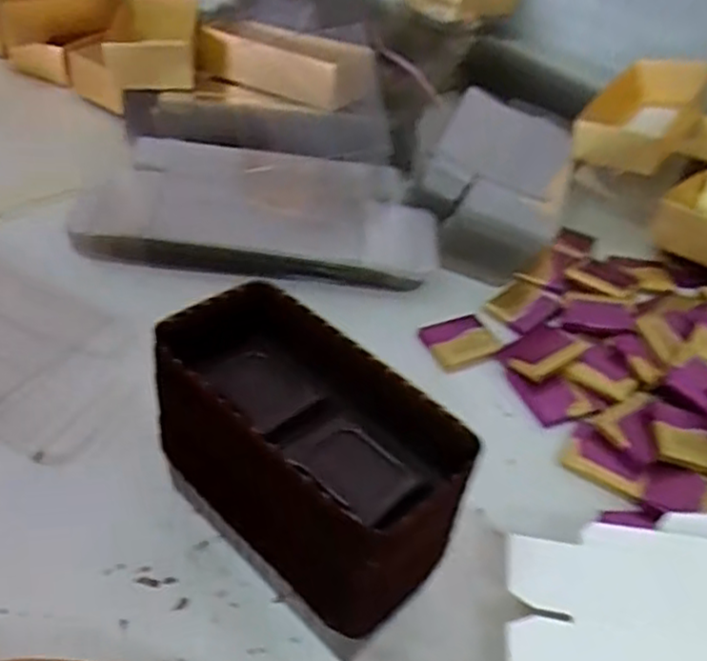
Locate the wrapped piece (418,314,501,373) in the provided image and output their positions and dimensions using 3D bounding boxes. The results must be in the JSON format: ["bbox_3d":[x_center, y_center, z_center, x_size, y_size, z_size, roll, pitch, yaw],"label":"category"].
[{"bbox_3d":[0.059,0.006,0.392,0.038,0.006,0.033,-15,47,-24],"label":"wrapped piece"}]

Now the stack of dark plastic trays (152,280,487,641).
[{"bbox_3d":[-0.021,0.050,0.270,0.125,0.082,0.066,35,48,28],"label":"stack of dark plastic trays"}]

